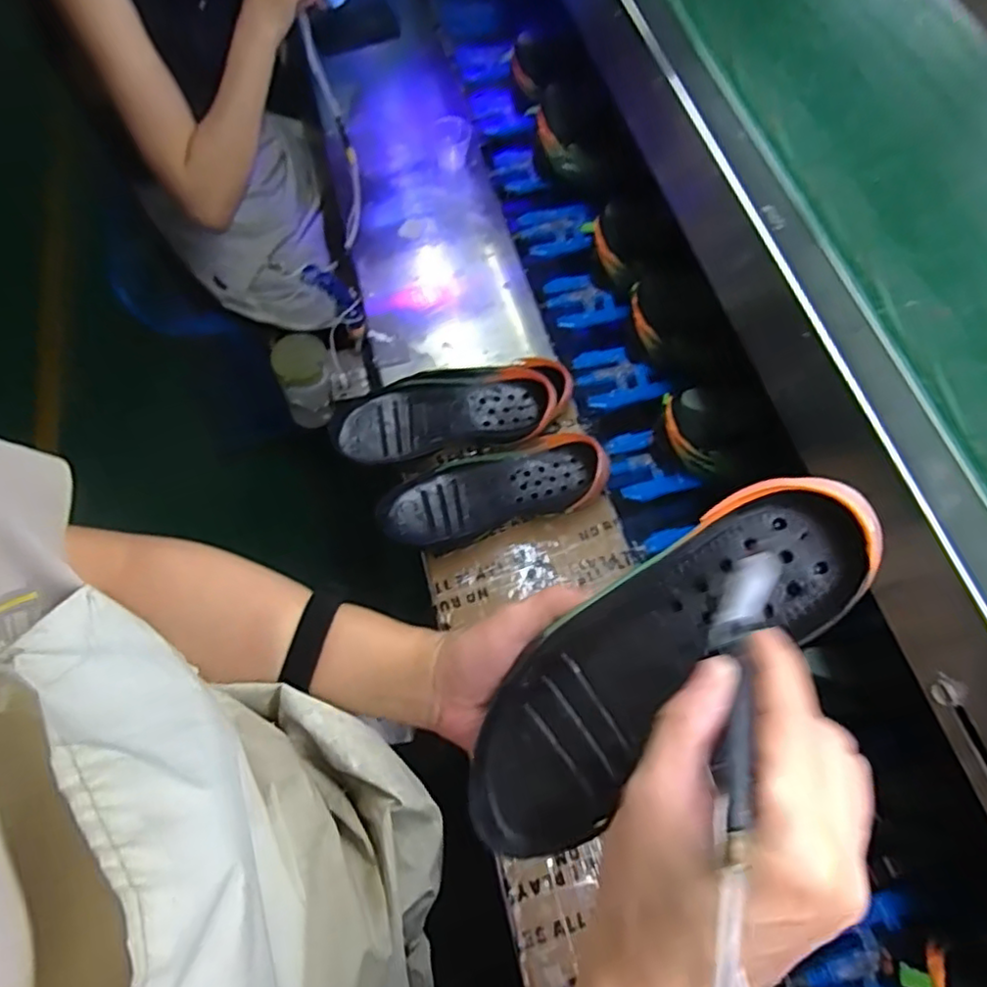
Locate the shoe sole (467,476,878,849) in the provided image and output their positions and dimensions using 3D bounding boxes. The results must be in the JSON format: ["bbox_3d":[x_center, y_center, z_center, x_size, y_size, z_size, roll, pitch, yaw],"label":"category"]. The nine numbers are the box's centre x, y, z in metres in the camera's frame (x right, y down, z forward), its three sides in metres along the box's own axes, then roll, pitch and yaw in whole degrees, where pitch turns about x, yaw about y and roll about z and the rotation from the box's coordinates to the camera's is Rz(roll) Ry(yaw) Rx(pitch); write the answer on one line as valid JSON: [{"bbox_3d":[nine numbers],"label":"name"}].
[{"bbox_3d":[0.088,0.093,0.356,0.263,0.043,0.091,-45,71,10],"label":"shoe sole"}]

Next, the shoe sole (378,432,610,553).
[{"bbox_3d":[-0.001,0.001,0.730,0.257,0.066,0.104,-19,68,-8],"label":"shoe sole"}]

